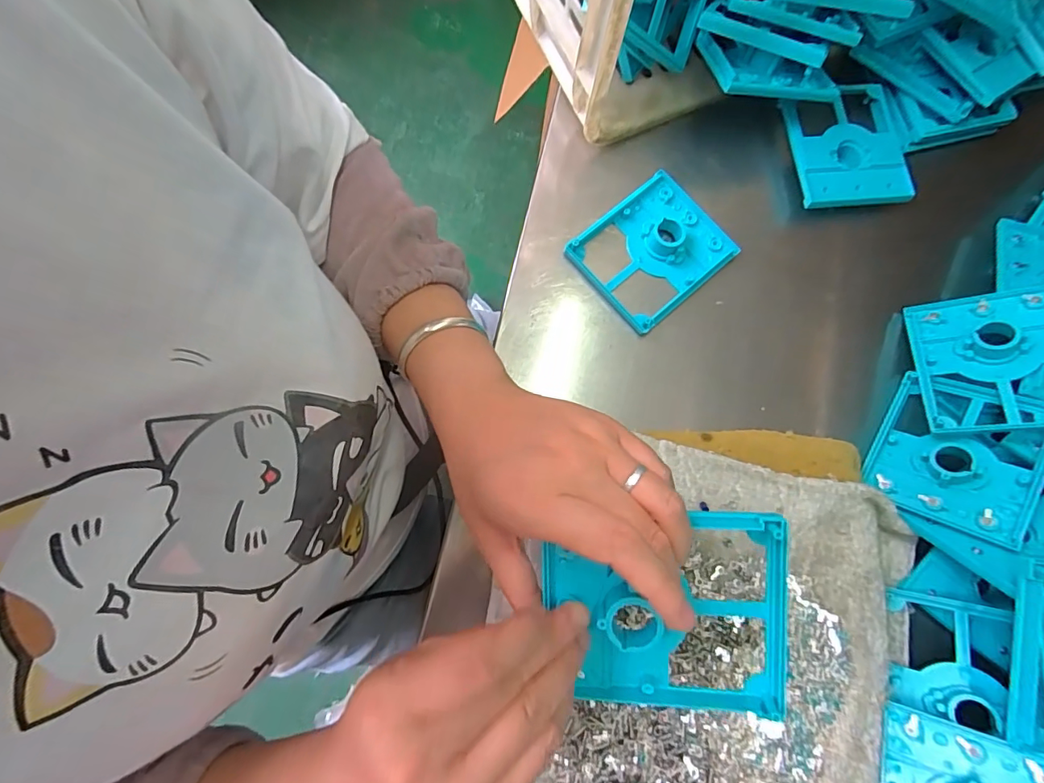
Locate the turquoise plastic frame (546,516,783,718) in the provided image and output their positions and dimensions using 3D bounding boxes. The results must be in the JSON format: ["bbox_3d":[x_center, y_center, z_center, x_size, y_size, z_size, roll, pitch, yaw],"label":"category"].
[{"bbox_3d":[0.068,0.108,0.236,0.114,0.020,0.096,-2,94,6],"label":"turquoise plastic frame"}]

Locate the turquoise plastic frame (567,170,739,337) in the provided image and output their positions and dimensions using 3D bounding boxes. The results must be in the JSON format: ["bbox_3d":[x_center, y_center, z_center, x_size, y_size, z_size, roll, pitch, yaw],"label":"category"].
[{"bbox_3d":[0.108,-0.119,0.407,0.113,0.018,0.099,-39,84,-10],"label":"turquoise plastic frame"}]

